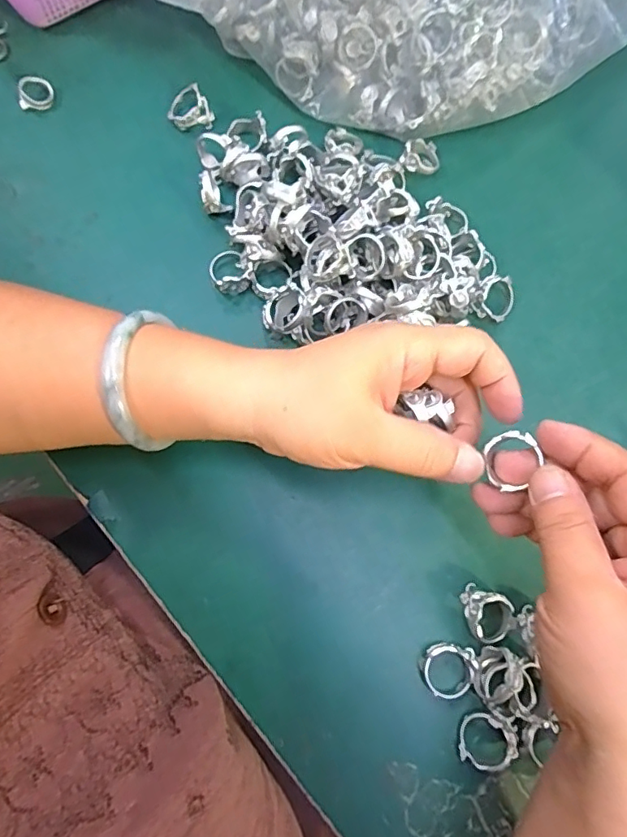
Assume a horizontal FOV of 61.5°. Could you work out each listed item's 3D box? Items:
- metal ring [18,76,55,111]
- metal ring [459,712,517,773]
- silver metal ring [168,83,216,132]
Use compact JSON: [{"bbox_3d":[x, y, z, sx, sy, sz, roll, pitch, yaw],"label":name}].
[{"bbox_3d":[-0.188,-0.221,0.357,0.020,0.013,0.022,0,76,0],"label":"metal ring"},{"bbox_3d":[0.084,0.157,0.256,0.025,0.015,0.025,28,78,7],"label":"metal ring"},{"bbox_3d":[-0.083,-0.205,0.349,0.026,0.014,0.028,0,76,0],"label":"silver metal ring"}]

